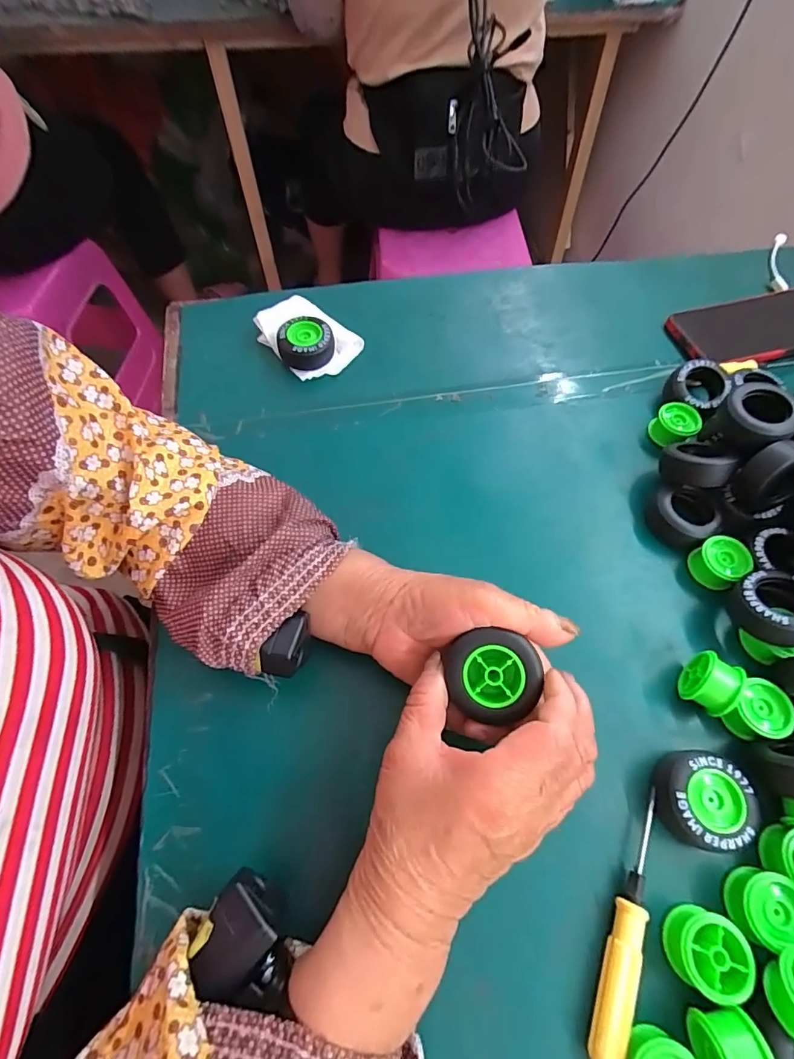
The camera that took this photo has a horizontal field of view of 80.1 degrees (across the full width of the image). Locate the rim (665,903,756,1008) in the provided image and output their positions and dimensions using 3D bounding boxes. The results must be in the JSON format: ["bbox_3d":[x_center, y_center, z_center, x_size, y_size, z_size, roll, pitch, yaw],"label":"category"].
[{"bbox_3d":[0.156,0.212,0.237,0.031,0.023,0.033,17,64,7],"label":"rim"}]

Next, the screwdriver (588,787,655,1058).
[{"bbox_3d":[0.119,0.203,0.246,0.014,0.017,0.120,22,64,9],"label":"screwdriver"}]

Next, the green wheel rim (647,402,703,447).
[{"bbox_3d":[0.231,-0.085,0.395,0.030,0.027,0.034,-39,69,-20],"label":"green wheel rim"}]

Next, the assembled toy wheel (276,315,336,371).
[{"bbox_3d":[-0.080,-0.164,0.423,0.046,0.029,0.042,1,61,-1],"label":"assembled toy wheel"}]

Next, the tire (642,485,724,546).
[{"bbox_3d":[0.212,-0.010,0.356,0.038,0.031,0.047,-39,69,-20],"label":"tire"}]

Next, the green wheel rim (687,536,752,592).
[{"bbox_3d":[0.230,0.023,0.338,0.031,0.034,0.032,-35,68,-18],"label":"green wheel rim"}]

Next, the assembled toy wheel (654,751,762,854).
[{"bbox_3d":[0.173,0.154,0.269,0.048,0.028,0.047,3,63,0],"label":"assembled toy wheel"}]

